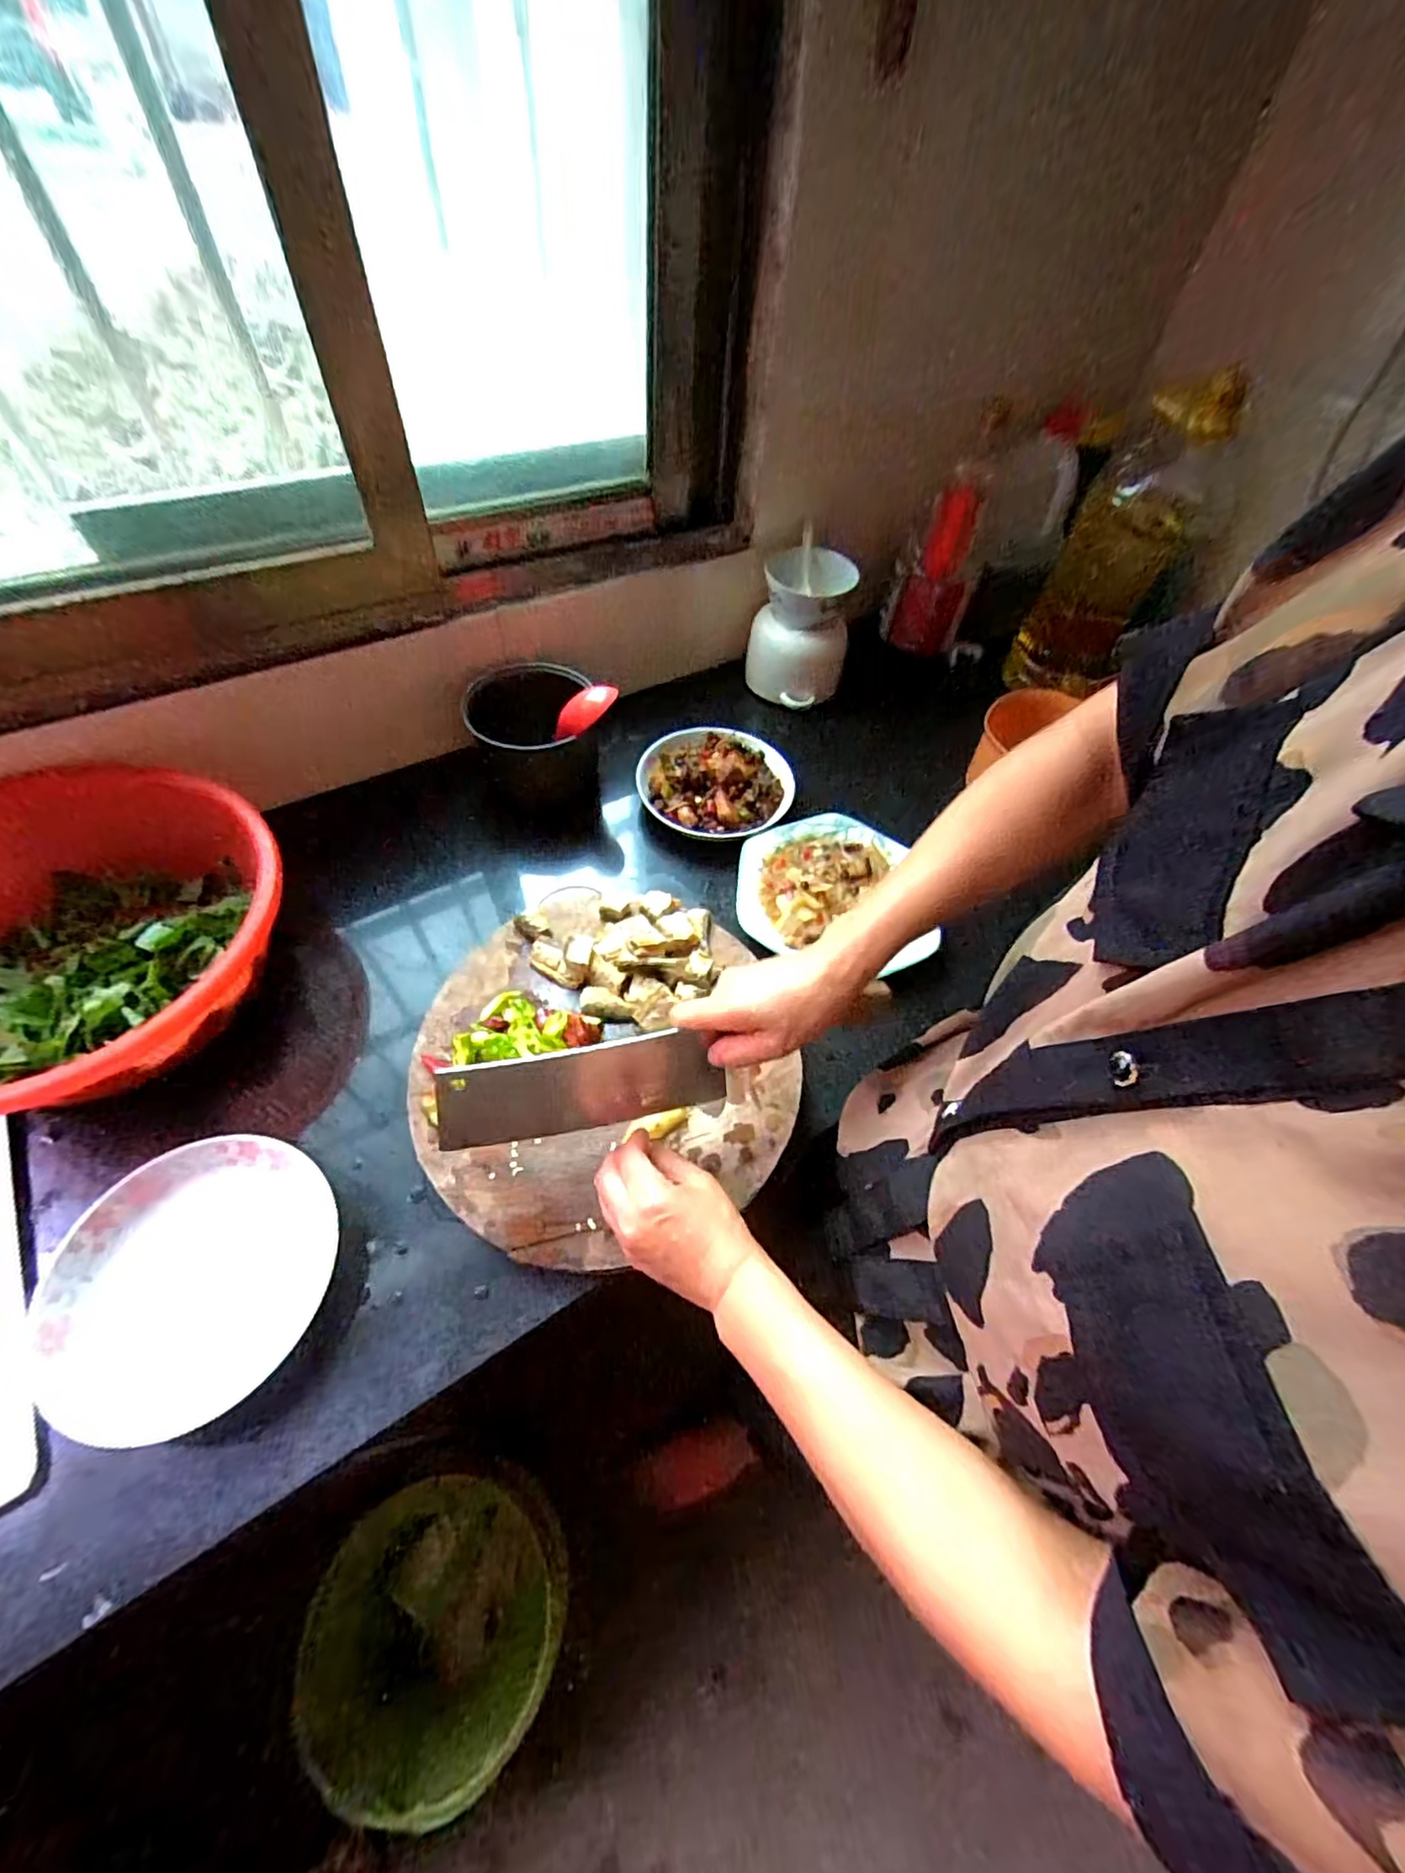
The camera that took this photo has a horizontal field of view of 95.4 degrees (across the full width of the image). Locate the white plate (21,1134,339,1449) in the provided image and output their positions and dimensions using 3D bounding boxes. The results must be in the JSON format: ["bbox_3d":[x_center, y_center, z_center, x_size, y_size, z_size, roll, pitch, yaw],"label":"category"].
[{"bbox_3d":[-0.337,0.228,0.429,0.166,0.031,0.168,3,55,-4],"label":"white plate"}]

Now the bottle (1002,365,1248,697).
[{"bbox_3d":[0.503,-0.469,0.772,0.119,0.318,0.115,26,57,12],"label":"bottle"}]

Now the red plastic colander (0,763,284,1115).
[{"bbox_3d":[-0.502,0.005,0.512,0.283,0.115,0.304,24,56,11],"label":"red plastic colander"}]

